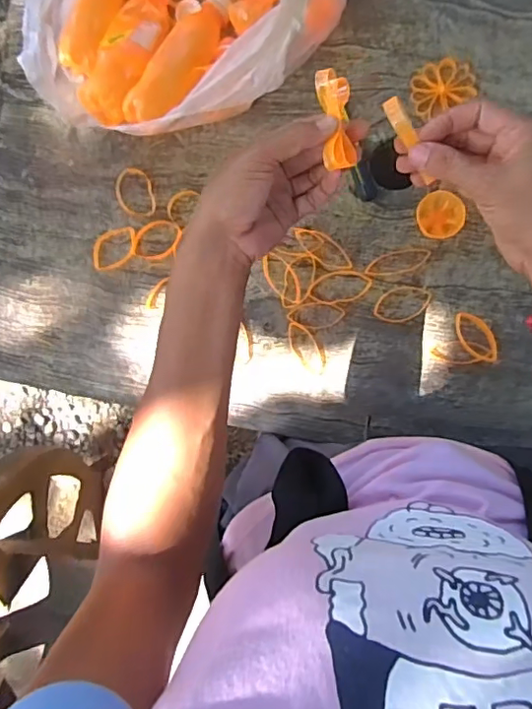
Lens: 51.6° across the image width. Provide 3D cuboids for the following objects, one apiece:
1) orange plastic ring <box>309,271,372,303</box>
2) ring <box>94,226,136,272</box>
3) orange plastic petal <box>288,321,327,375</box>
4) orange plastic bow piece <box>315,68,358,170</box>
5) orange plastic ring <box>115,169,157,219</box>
[{"bbox_3d":[0.082,-0.074,0.608,0.069,0.005,0.034,-2,94,7],"label":"orange plastic ring"},{"bbox_3d":[-0.174,-0.122,0.634,0.057,0.006,0.042,-15,92,7],"label":"ring"},{"bbox_3d":[0.045,-0.006,0.612,0.027,0.004,0.065,-29,91,8],"label":"orange plastic petal"},{"bbox_3d":[0.048,-0.154,0.363,0.021,0.023,0.059,-9,97,8],"label":"orange plastic bow piece"},{"bbox_3d":[-0.149,-0.182,0.623,0.042,0.004,0.057,-13,93,7],"label":"orange plastic ring"}]

